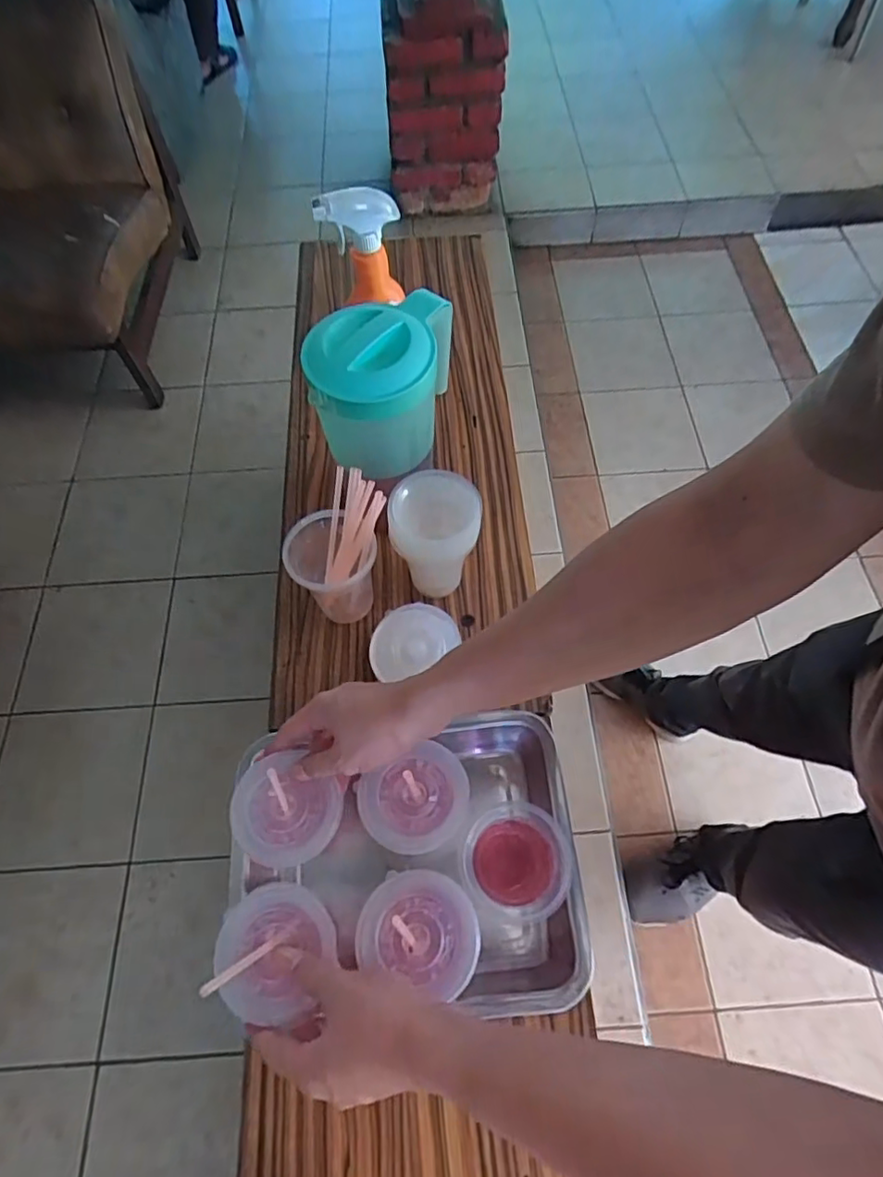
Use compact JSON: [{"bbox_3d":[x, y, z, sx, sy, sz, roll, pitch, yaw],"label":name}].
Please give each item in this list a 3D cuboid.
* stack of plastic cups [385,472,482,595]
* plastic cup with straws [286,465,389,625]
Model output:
[{"bbox_3d":[-0.004,-0.052,0.643,0.085,0.128,0.095,11,64,8],"label":"stack of plastic cups"},{"bbox_3d":[-0.105,-0.032,0.622,0.099,0.157,0.096,-1,63,2],"label":"plastic cup with straws"}]

